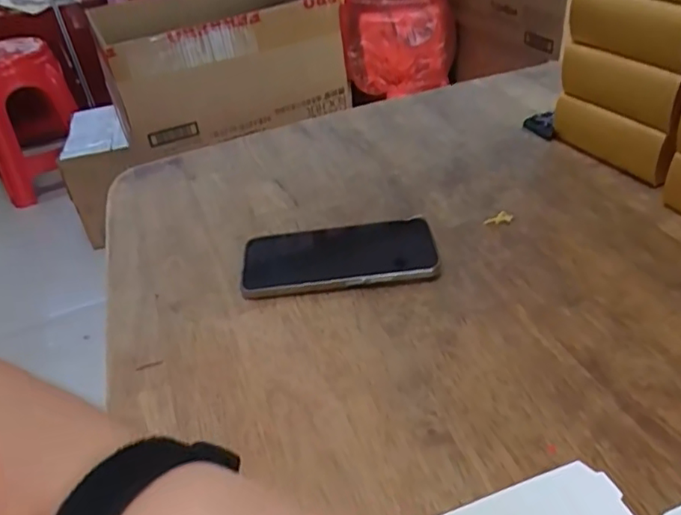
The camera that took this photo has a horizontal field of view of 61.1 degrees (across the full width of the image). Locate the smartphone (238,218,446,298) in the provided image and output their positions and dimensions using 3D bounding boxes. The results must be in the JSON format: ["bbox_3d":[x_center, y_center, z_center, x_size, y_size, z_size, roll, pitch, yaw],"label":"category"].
[{"bbox_3d":[-0.002,-0.001,0.492,0.160,0.013,0.082,-8,37,-1],"label":"smartphone"}]

